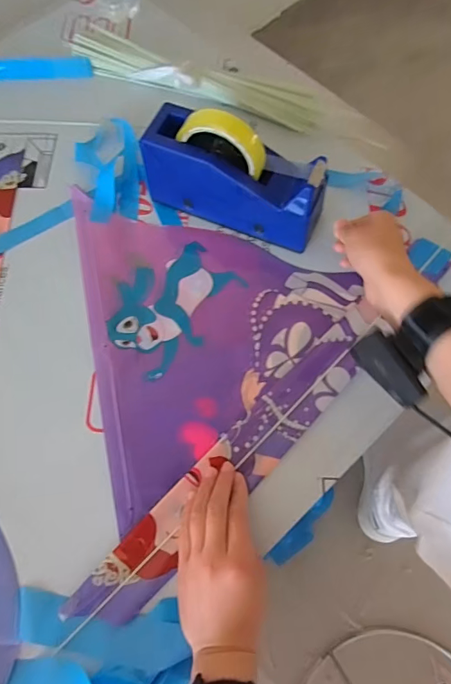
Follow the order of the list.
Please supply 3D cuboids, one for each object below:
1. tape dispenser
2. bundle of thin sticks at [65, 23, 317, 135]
[{"bbox_3d":[0.012,-0.184,0.475,0.203,0.119,0.068,24,71,10],"label":"tape dispenser"},{"bbox_3d":[-0.054,-0.378,0.603,0.397,0.027,0.077,27,72,11],"label":"bundle of thin sticks"}]

